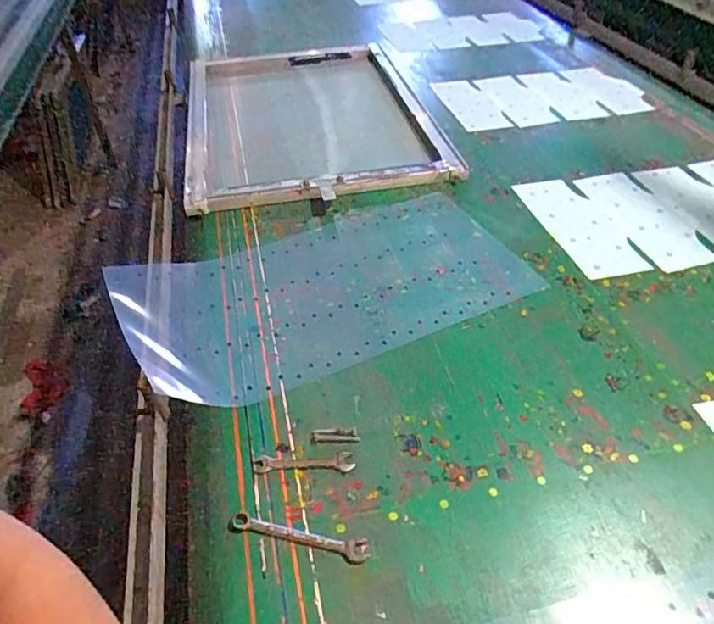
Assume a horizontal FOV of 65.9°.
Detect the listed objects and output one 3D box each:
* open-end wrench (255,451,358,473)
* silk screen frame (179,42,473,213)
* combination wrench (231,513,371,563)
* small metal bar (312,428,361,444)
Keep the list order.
[{"bbox_3d":[-0.061,0.176,0.637,0.113,0.007,0.025,-4,44,-1],"label":"open-end wrench"},{"bbox_3d":[-0.133,-0.496,1.357,0.572,0.054,0.832,-11,45,-8],"label":"silk screen frame"},{"bbox_3d":[-0.061,0.234,0.575,0.147,0.011,0.022,8,45,11],"label":"combination wrench"},{"bbox_3d":[-0.026,0.149,0.663,0.057,0.004,0.018,-4,44,-1],"label":"small metal bar"}]

